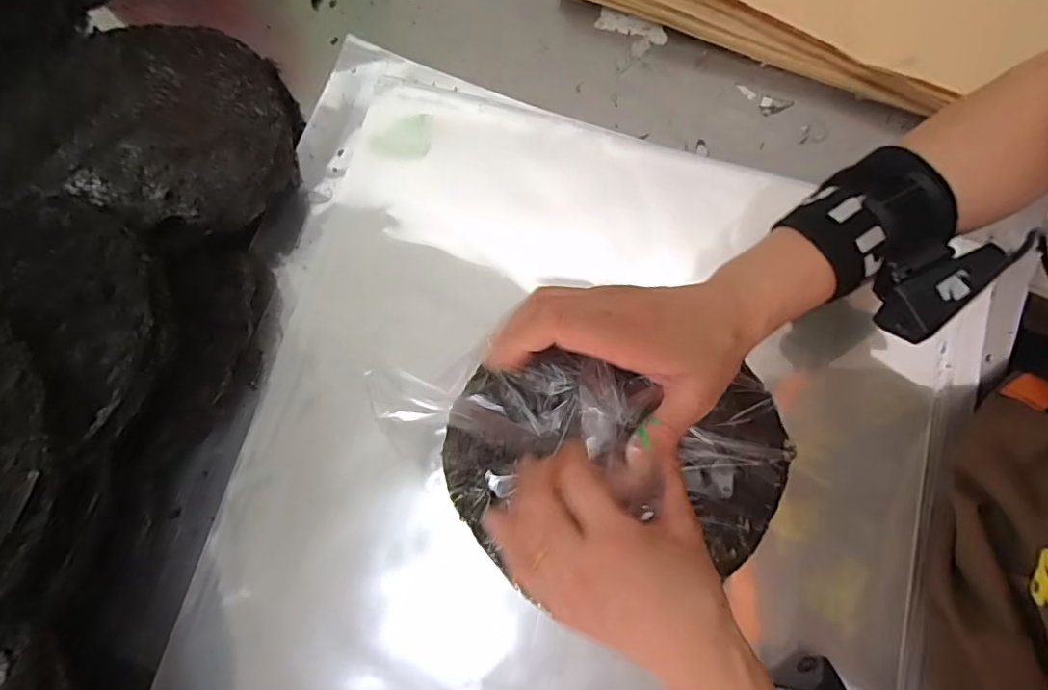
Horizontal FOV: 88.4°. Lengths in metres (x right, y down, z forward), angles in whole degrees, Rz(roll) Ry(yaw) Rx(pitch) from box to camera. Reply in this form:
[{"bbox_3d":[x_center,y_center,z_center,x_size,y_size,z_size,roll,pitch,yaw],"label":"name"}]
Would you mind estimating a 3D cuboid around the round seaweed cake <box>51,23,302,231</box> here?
[{"bbox_3d":[-0.252,-0.158,0.390,0.166,0.034,0.161,0,78,-1],"label":"round seaweed cake"}]

